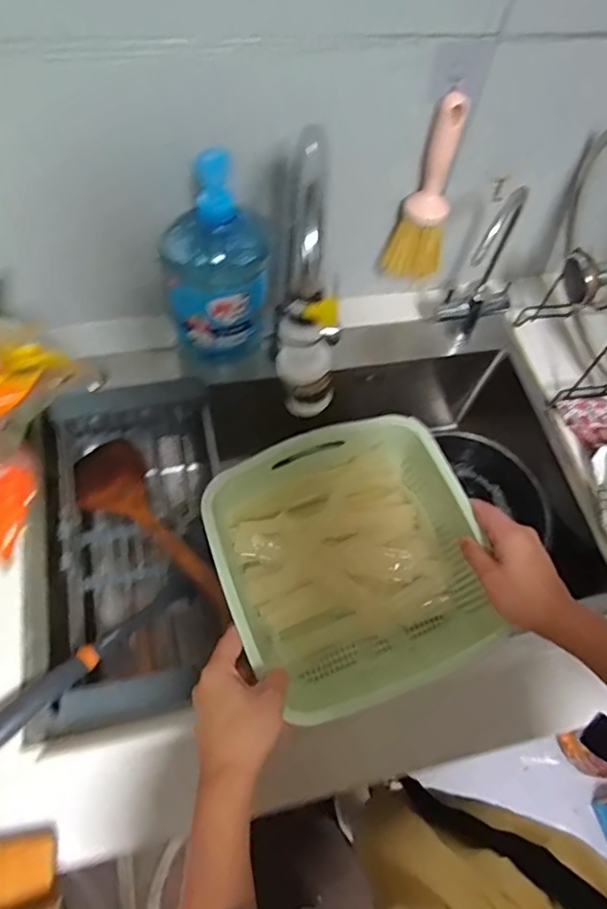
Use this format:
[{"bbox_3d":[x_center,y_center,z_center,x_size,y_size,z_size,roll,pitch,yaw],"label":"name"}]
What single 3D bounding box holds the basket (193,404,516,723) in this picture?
[{"bbox_3d":[0.044,0.107,0.566,0.237,0.126,0.233,-18,63,-14],"label":"basket"}]

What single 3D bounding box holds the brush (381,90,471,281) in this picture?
[{"bbox_3d":[0.146,-0.297,0.675,0.065,0.209,0.037,14,61,1],"label":"brush"}]

